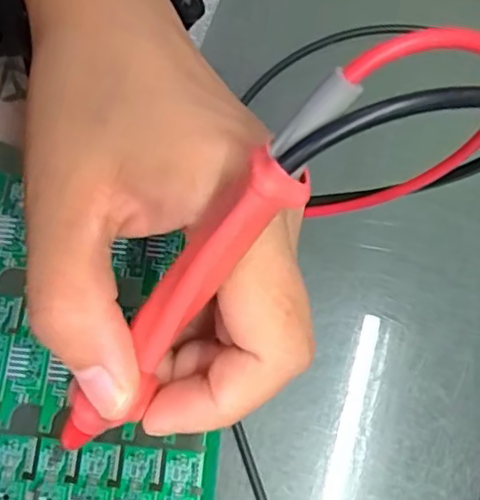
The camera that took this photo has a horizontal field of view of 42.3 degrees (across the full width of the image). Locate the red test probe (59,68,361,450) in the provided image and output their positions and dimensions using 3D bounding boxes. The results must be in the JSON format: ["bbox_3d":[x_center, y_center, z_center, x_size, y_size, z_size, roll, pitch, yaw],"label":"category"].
[{"bbox_3d":[-0.015,0.015,0.140,0.014,0.129,0.008,45,33,11],"label":"red test probe"}]

